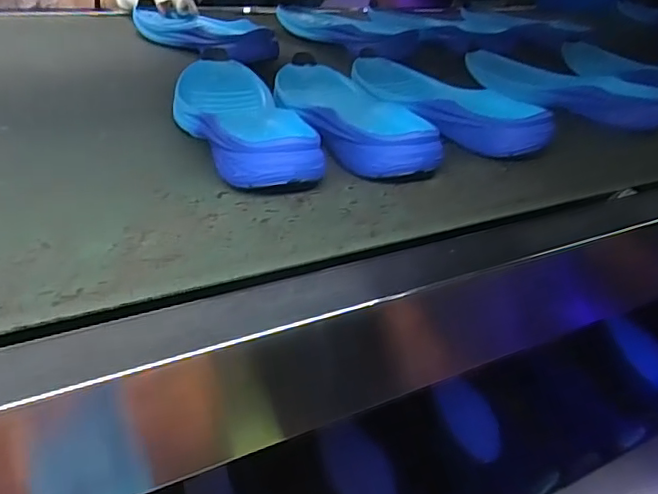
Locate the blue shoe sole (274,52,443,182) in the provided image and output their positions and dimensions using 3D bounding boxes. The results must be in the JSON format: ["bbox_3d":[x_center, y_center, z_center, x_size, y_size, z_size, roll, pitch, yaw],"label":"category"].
[{"bbox_3d":[0.014,-0.144,0.577,0.102,0.036,0.274,-15,41,-13],"label":"blue shoe sole"}]

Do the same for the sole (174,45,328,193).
[{"bbox_3d":[-0.085,-0.123,0.534,0.095,0.039,0.264,-16,41,-15],"label":"sole"}]

